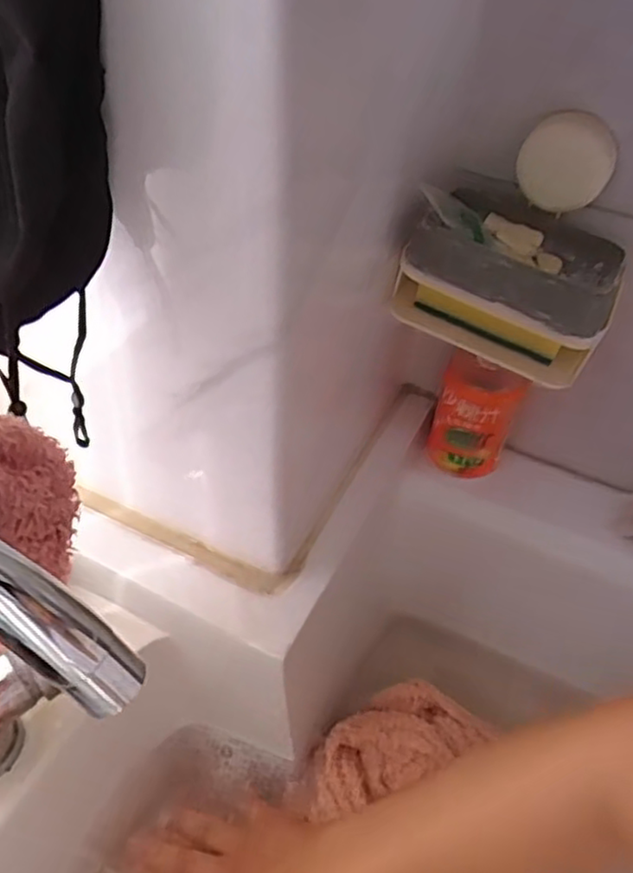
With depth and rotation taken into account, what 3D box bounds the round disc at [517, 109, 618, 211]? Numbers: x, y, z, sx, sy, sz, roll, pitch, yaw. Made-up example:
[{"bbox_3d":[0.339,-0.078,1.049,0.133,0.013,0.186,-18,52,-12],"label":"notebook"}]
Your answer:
[{"bbox_3d":[0.153,-0.168,0.424,0.055,0.058,0.010,20,50,14],"label":"round disc"}]

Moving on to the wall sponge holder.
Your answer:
[{"bbox_3d":[0.123,-0.097,0.443,0.136,0.083,0.082,26,51,19],"label":"wall sponge holder"}]

